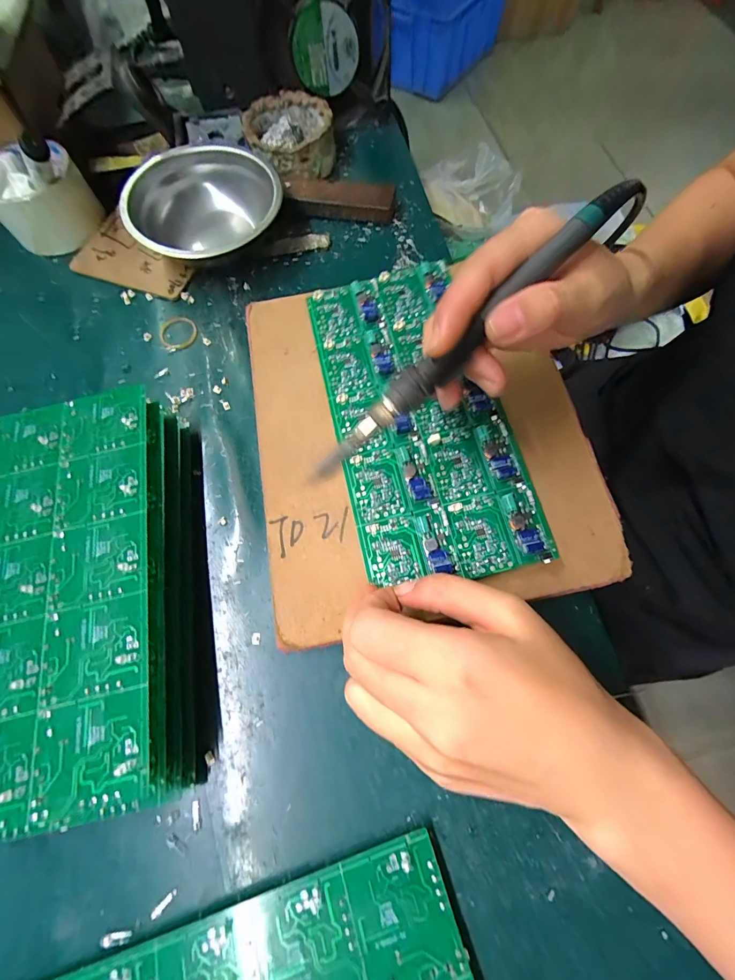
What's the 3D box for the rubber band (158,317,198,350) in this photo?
[{"bbox_3d":[-0.158,-0.133,0.314,0.031,0.004,0.035,-25,70,-8],"label":"rubber band"}]

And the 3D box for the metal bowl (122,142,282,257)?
[{"bbox_3d":[-0.136,-0.234,0.326,0.121,0.045,0.126,-1,68,1],"label":"metal bowl"}]

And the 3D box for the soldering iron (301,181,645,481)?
[{"bbox_3d":[0.047,-0.070,0.174,0.195,0.013,0.015,-41,72,5],"label":"soldering iron"}]

